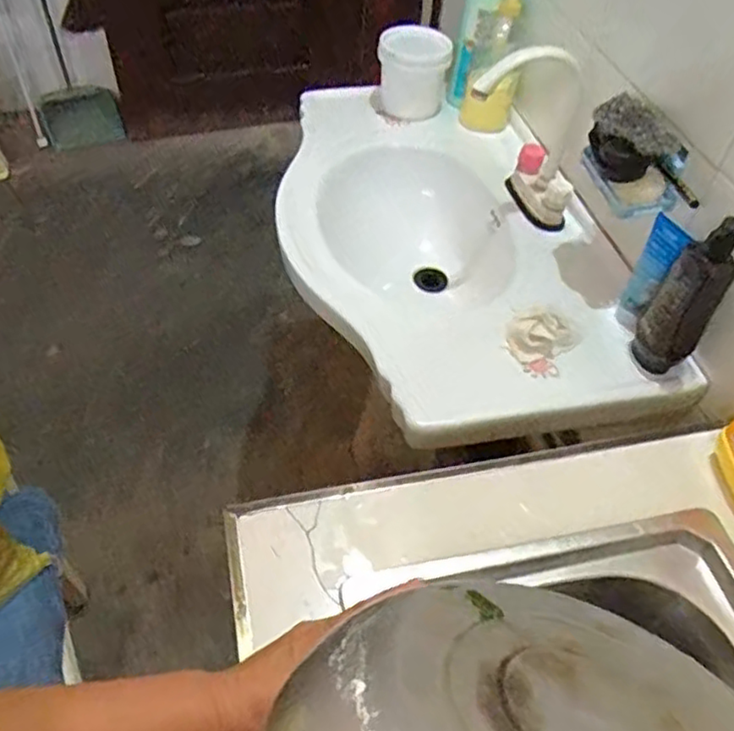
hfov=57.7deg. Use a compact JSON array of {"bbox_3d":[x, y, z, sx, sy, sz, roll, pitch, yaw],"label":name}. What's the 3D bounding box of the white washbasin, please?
[{"bbox_3d":[0.116,-0.188,1.082,0.483,0.174,0.770,-8,51,-11],"label":"white washbasin"}]

